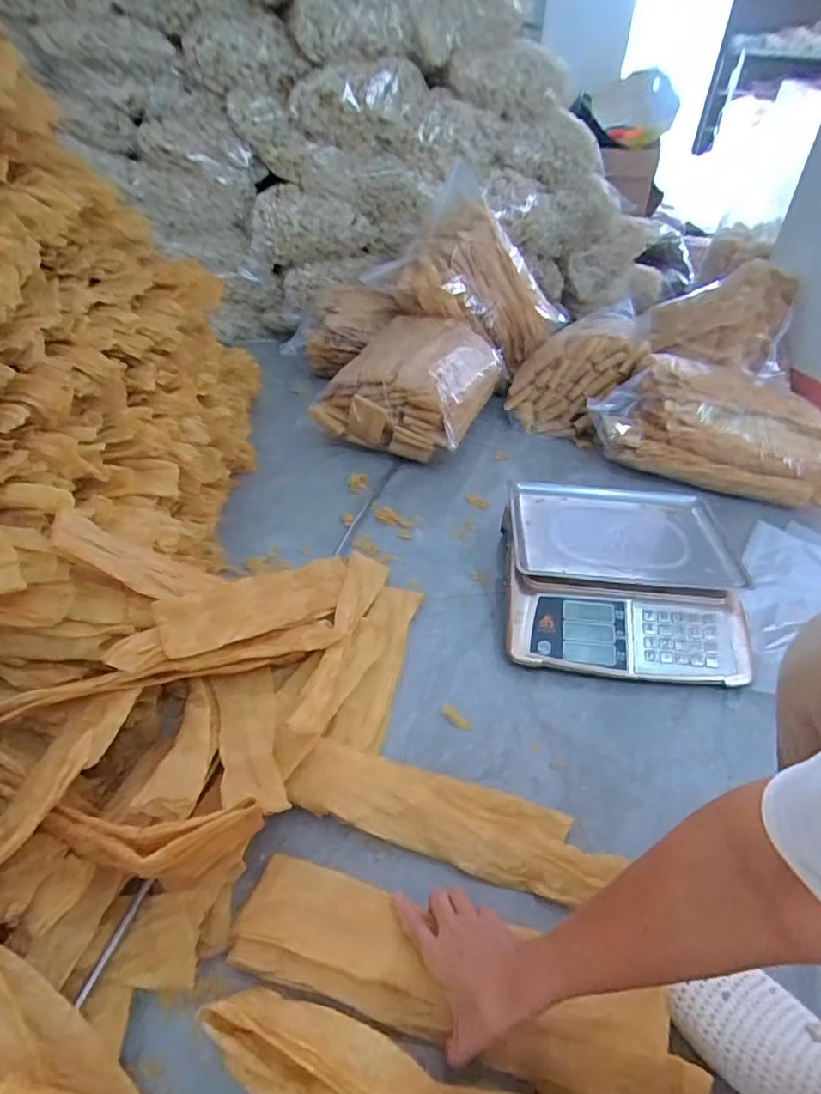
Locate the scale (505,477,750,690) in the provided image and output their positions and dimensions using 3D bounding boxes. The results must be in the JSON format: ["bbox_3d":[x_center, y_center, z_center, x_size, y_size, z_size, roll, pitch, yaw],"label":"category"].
[{"bbox_3d":[0.316,0.044,0.884,0.326,0.117,0.323,5,38,3],"label":"scale"}]

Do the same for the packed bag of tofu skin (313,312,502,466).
[{"bbox_3d":[0.018,-0.391,1.313,0.323,0.174,0.404,16,40,16],"label":"packed bag of tofu skin"}]

